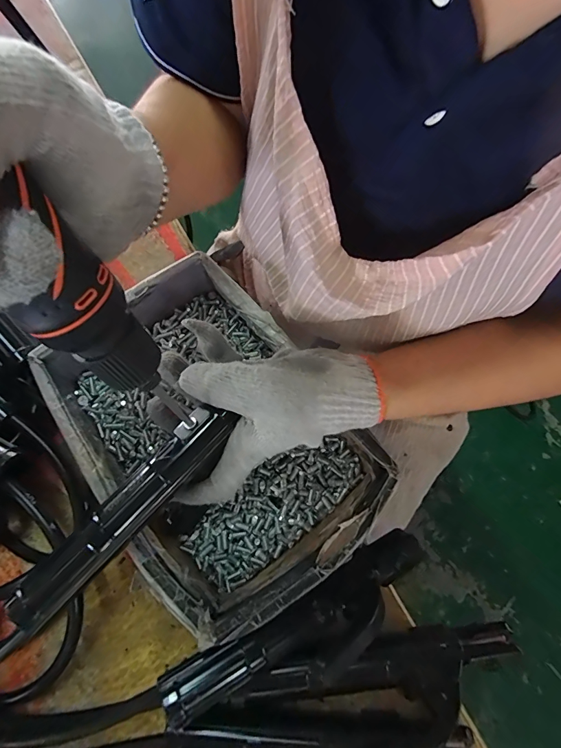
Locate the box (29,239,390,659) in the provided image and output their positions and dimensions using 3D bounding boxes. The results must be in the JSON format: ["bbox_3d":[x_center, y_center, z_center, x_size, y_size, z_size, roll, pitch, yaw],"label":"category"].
[{"bbox_3d":[-0.059,0.036,0.305,0.177,0.054,0.268,-33,71,-13],"label":"box"}]

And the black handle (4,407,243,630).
[{"bbox_3d":[-0.092,0.080,0.237,0.026,0.018,0.158,40,73,16],"label":"black handle"}]

